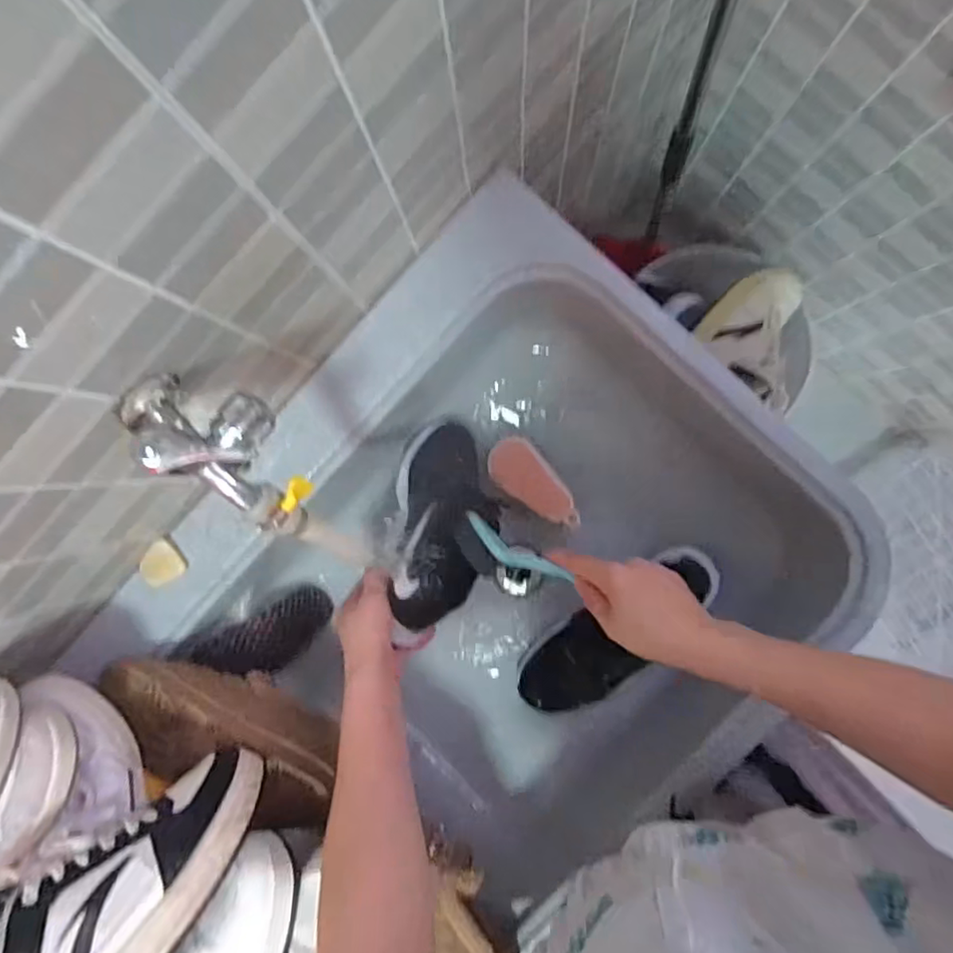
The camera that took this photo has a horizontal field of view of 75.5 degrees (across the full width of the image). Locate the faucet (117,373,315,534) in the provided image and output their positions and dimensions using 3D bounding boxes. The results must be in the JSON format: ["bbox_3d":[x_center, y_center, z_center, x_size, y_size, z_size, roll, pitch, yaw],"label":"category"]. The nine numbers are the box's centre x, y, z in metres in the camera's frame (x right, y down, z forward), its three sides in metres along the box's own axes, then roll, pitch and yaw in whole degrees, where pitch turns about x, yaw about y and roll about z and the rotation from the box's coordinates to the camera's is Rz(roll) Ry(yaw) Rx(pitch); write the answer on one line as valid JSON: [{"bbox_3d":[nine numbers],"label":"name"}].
[{"bbox_3d":[-0.162,-0.017,0.396,0.137,0.082,0.071,37,93,-11],"label":"faucet"}]

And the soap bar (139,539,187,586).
[{"bbox_3d":[-0.315,0.087,0.614,0.038,0.014,0.038,-36,88,3],"label":"soap bar"}]

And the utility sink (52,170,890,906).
[{"bbox_3d":[0.048,0.094,0.699,0.551,0.217,0.563,42,93,3],"label":"utility sink"}]

